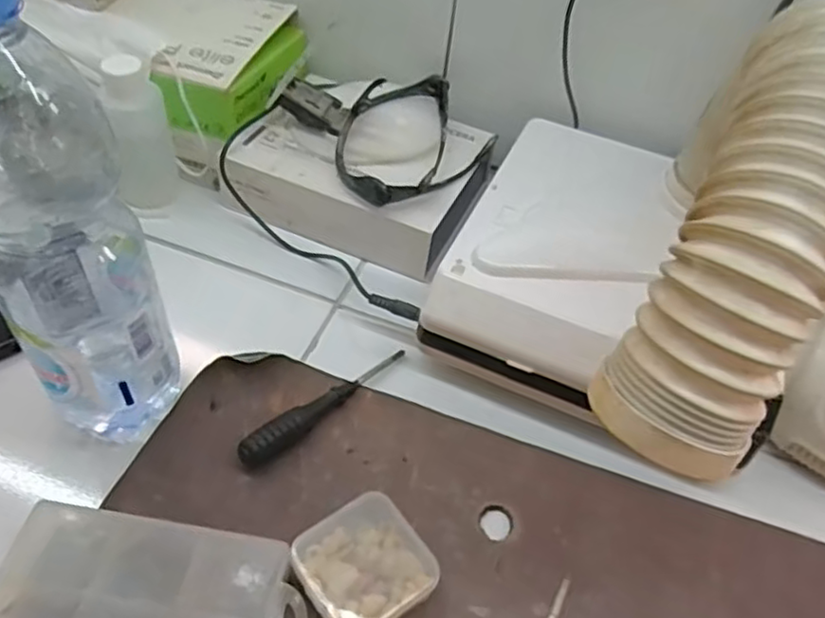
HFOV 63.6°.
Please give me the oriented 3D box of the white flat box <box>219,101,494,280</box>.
[{"bbox_3d":[-0.030,-0.099,0.490,0.166,0.057,0.129,25,50,15],"label":"white flat box"}]

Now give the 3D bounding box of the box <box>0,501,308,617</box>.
[{"bbox_3d":[-0.112,0.132,0.286,0.126,0.034,0.072,10,48,2],"label":"box"}]

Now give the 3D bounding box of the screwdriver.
[{"bbox_3d":[-0.046,0.052,0.377,0.115,0.017,0.014,-33,59,-31],"label":"screwdriver"}]

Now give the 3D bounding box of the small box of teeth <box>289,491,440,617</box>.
[{"bbox_3d":[-0.023,0.122,0.315,0.057,0.022,0.055,-26,56,-27],"label":"small box of teeth"}]

